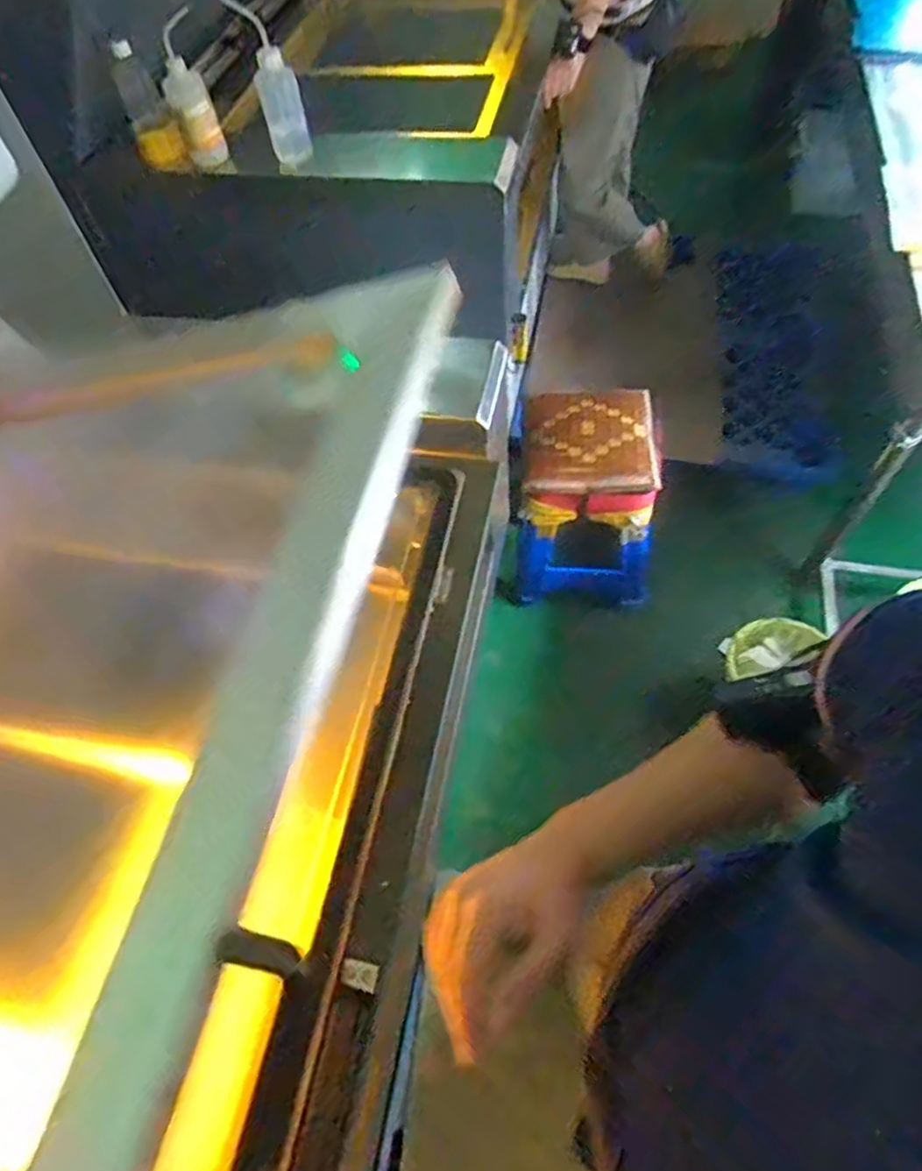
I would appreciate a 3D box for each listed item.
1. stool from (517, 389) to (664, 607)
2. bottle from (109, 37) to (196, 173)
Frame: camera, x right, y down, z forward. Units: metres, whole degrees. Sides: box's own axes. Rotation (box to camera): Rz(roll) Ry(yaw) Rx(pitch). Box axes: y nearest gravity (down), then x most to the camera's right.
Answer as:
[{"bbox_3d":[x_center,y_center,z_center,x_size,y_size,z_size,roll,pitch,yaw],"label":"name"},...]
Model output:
[{"bbox_3d":[0.341,-0.226,1.778,0.319,0.519,0.314,1,58,5],"label":"stool"},{"bbox_3d":[-0.615,-0.936,1.307,0.090,0.195,0.100,-23,59,-10],"label":"bottle"}]

